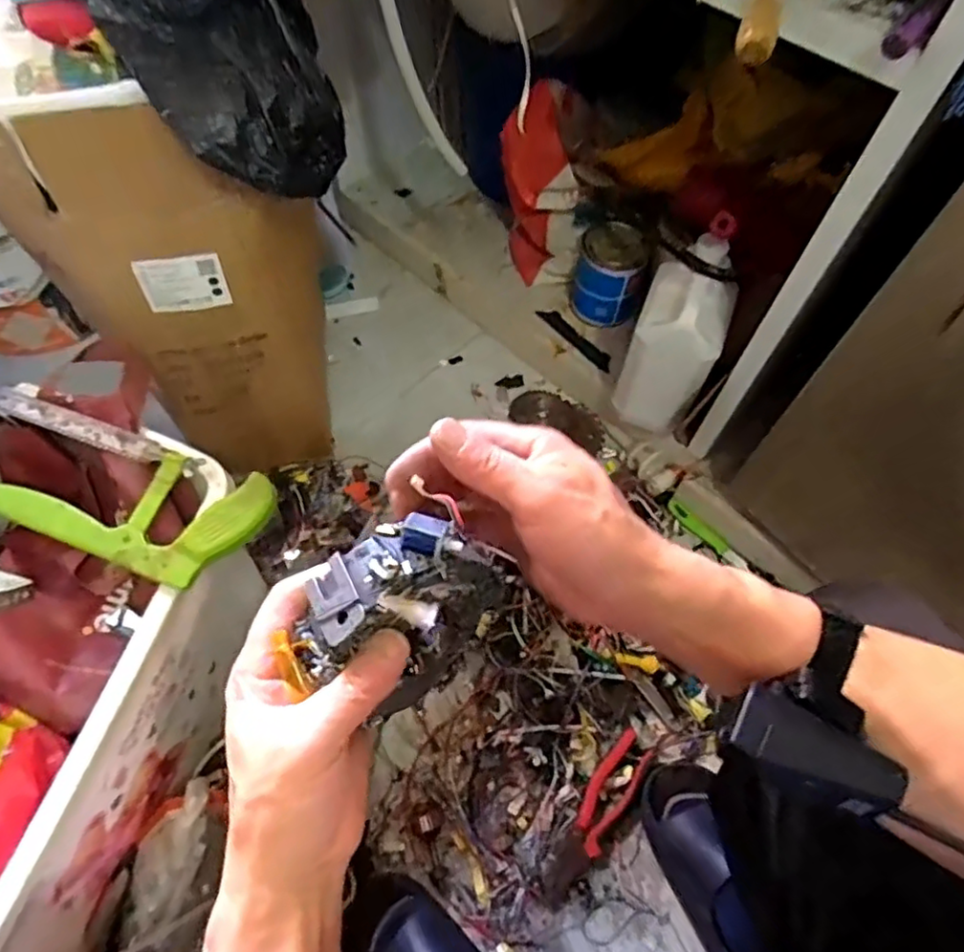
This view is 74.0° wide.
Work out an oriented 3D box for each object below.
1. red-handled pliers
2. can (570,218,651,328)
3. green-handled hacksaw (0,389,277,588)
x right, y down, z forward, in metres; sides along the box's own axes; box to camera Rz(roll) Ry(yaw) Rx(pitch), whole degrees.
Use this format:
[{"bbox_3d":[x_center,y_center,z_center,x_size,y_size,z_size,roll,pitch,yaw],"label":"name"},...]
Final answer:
[{"bbox_3d":[0.130,0.387,0.728,0.046,0.013,0.201,34,66,15],"label":"red-handled pliers"},{"bbox_3d":[0.192,-0.301,0.967,0.104,0.144,0.095,22,64,10],"label":"can"},{"bbox_3d":[-0.385,-0.008,0.575,0.407,0.035,0.110,20,64,9],"label":"green-handled hacksaw"}]

